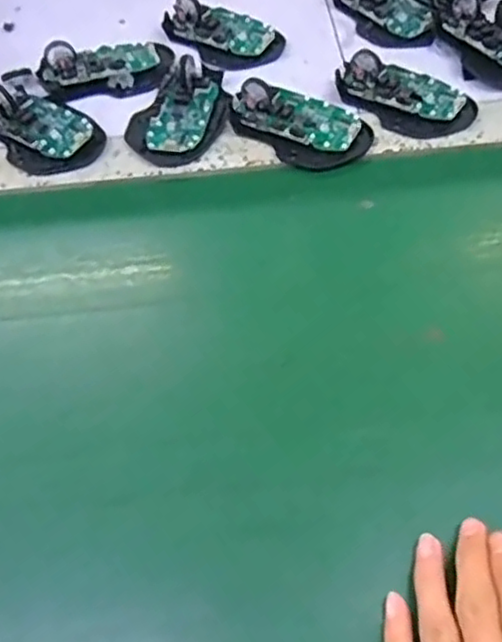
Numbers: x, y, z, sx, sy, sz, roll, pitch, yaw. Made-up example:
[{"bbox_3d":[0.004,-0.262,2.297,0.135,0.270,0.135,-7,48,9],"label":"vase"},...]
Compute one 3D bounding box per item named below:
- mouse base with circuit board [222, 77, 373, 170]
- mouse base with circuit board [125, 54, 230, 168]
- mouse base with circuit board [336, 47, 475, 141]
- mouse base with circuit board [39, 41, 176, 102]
[{"bbox_3d":[0.036,-0.160,0.511,0.112,0.029,0.065,26,60,19],"label":"mouse base with circuit board"},{"bbox_3d":[-0.060,-0.173,0.528,0.073,0.024,0.106,9,56,8],"label":"mouse base with circuit board"},{"bbox_3d":[0.125,-0.188,0.529,0.109,0.025,0.068,38,65,25],"label":"mouse base with circuit board"},{"bbox_3d":[-0.125,-0.227,0.567,0.114,0.029,0.063,-12,56,-6],"label":"mouse base with circuit board"}]

